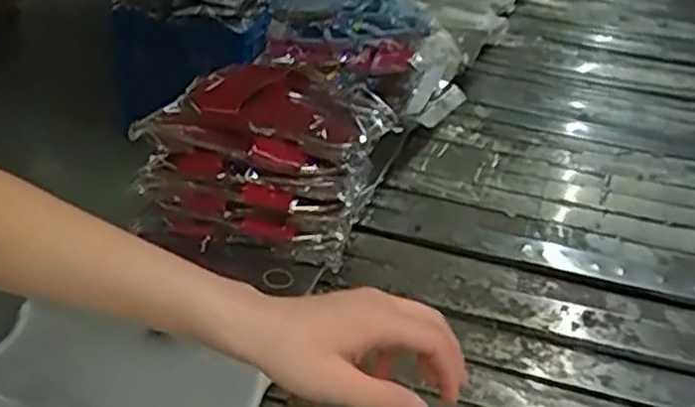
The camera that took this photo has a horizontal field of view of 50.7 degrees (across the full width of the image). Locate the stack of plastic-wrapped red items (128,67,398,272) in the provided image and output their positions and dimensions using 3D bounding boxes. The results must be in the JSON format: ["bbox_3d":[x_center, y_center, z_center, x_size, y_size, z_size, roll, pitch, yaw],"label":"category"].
[{"bbox_3d":[-0.095,-0.070,0.934,0.259,0.156,0.244,10,29,13],"label":"stack of plastic-wrapped red items"}]

